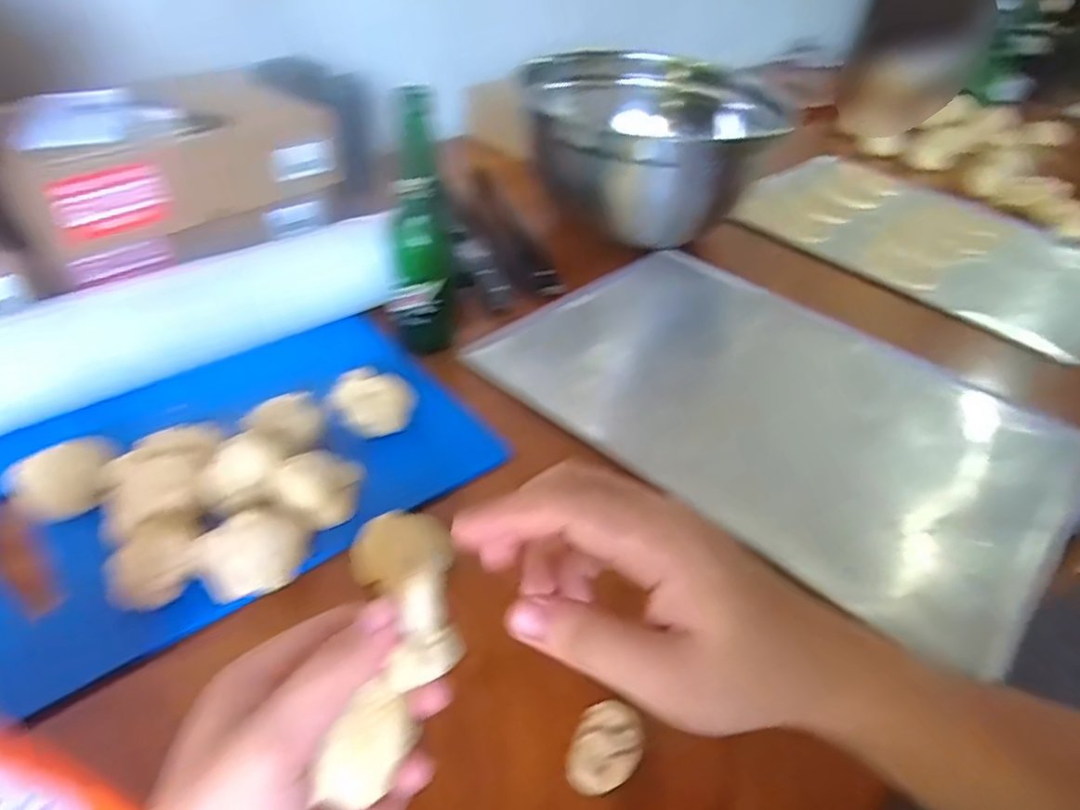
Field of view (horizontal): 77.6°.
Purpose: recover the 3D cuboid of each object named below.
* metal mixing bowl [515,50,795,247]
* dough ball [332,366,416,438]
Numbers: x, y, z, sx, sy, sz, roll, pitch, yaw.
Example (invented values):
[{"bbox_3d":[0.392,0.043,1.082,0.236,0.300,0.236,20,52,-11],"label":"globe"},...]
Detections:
[{"bbox_3d":[0.124,-0.323,0.813,0.271,0.153,0.271,6,39,4],"label":"metal mixing bowl"},{"bbox_3d":[-0.127,-0.001,0.508,0.057,0.027,0.052,10,40,8],"label":"dough ball"}]

